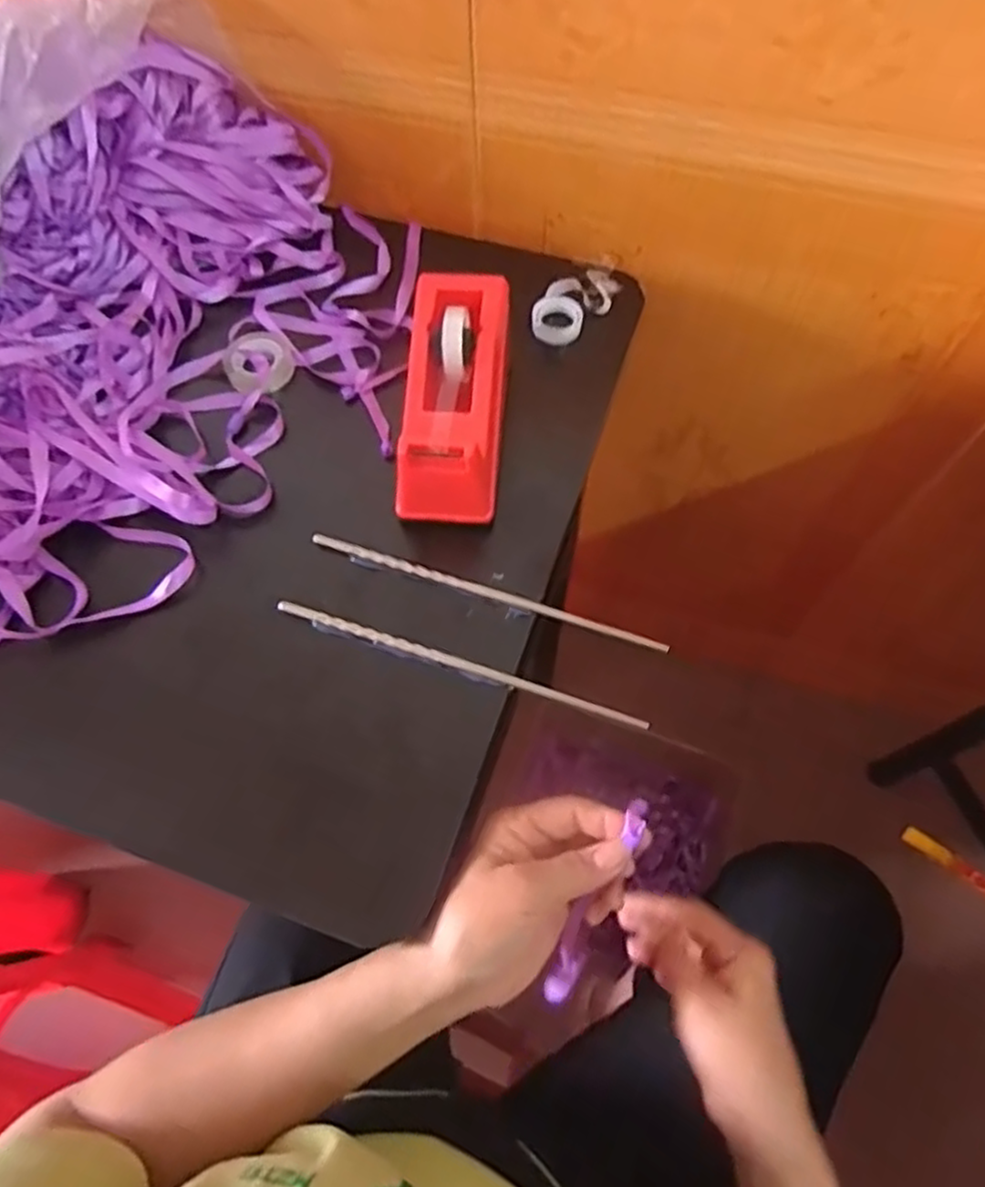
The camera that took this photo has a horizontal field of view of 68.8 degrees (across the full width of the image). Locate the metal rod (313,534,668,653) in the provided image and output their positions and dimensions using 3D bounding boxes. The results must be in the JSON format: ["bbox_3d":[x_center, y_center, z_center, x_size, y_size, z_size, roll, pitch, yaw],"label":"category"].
[{"bbox_3d":[-0.005,-0.002,0.440,0.225,0.007,0.009,17,66,10],"label":"metal rod"}]

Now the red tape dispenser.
[{"bbox_3d":[-0.023,-0.124,0.457,0.063,0.073,0.156,4,65,4],"label":"red tape dispenser"}]

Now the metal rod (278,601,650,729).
[{"bbox_3d":[-0.024,0.038,0.415,0.216,0.009,0.008,17,67,8],"label":"metal rod"}]

